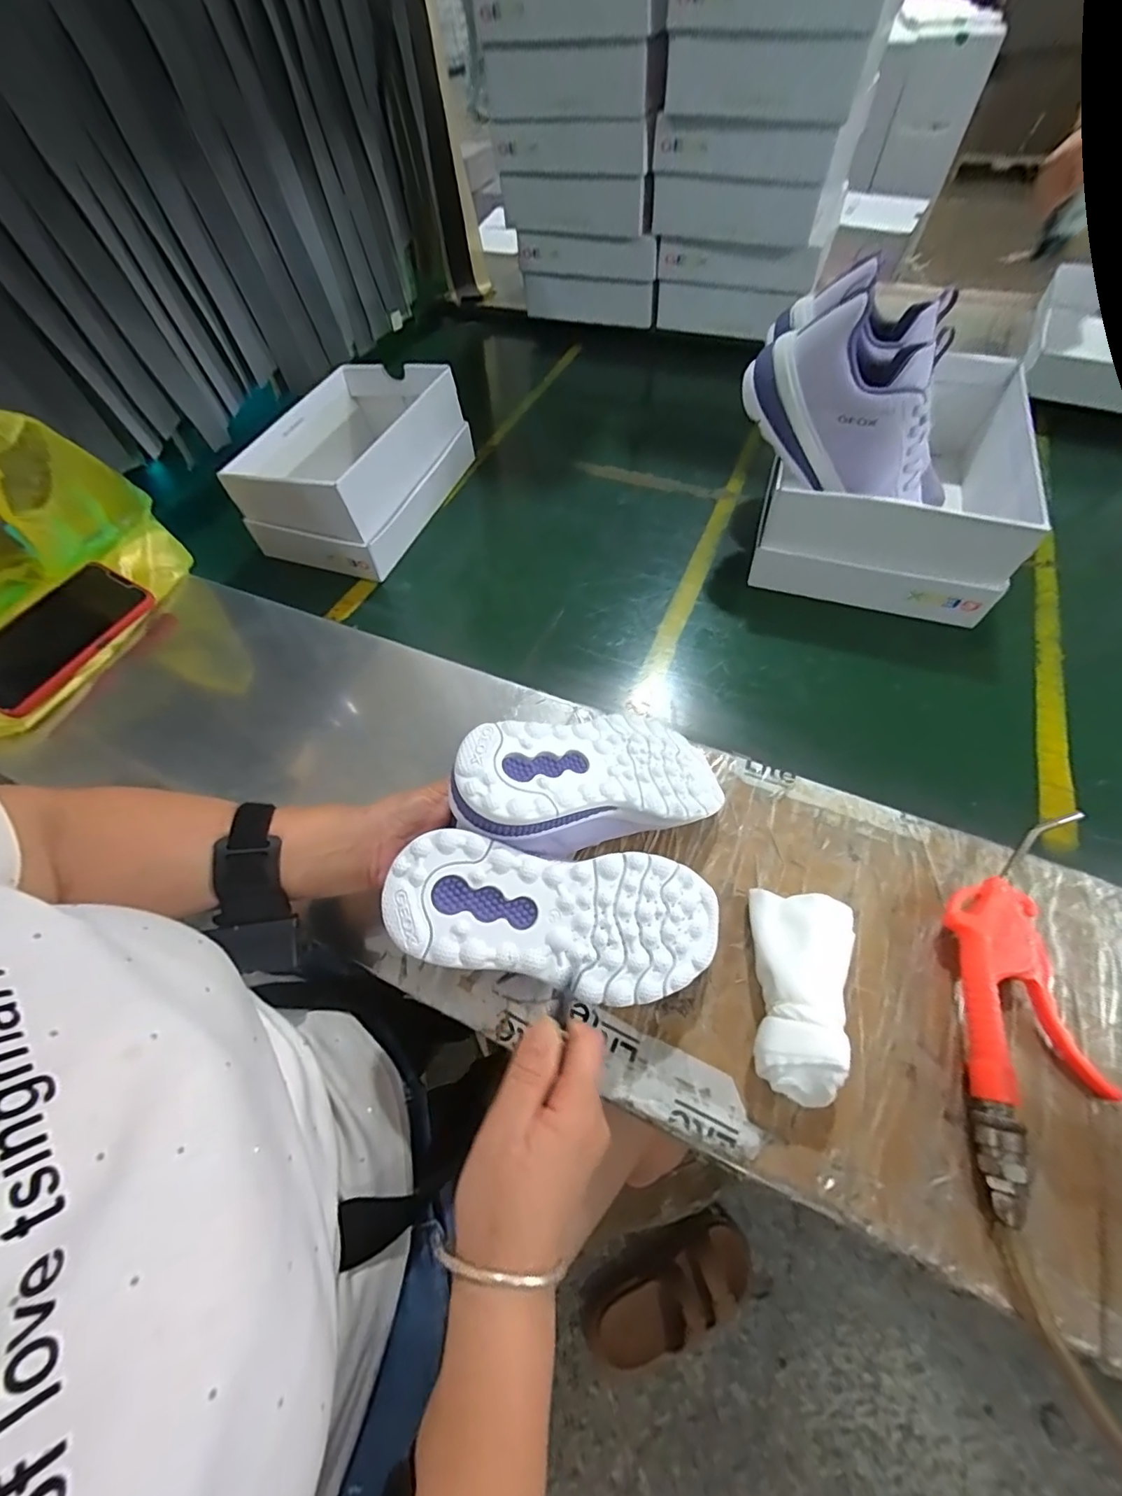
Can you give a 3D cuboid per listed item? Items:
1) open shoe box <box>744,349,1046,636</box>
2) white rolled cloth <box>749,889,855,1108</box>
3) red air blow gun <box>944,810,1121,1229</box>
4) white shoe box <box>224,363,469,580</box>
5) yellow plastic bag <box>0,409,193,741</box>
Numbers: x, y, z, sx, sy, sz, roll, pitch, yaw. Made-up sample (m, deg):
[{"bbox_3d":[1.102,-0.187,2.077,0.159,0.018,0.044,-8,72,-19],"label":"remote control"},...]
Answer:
[{"bbox_3d":[0.363,-0.308,0.582,0.233,0.105,0.320,14,61,13],"label":"open shoe box"},{"bbox_3d":[0.152,0.151,0.327,0.062,0.048,0.117,7,60,9],"label":"white rolled cloth"},{"bbox_3d":[0.291,0.149,0.327,0.091,0.030,0.231,6,60,8],"label":"red air blow gun"},{"bbox_3d":[-0.239,-0.342,0.627,0.166,0.108,0.252,16,62,14],"label":"white shoe box"},{"bbox_3d":[-0.517,-0.149,0.481,0.162,0.186,0.301,38,69,23],"label":"yellow plastic bag"}]

